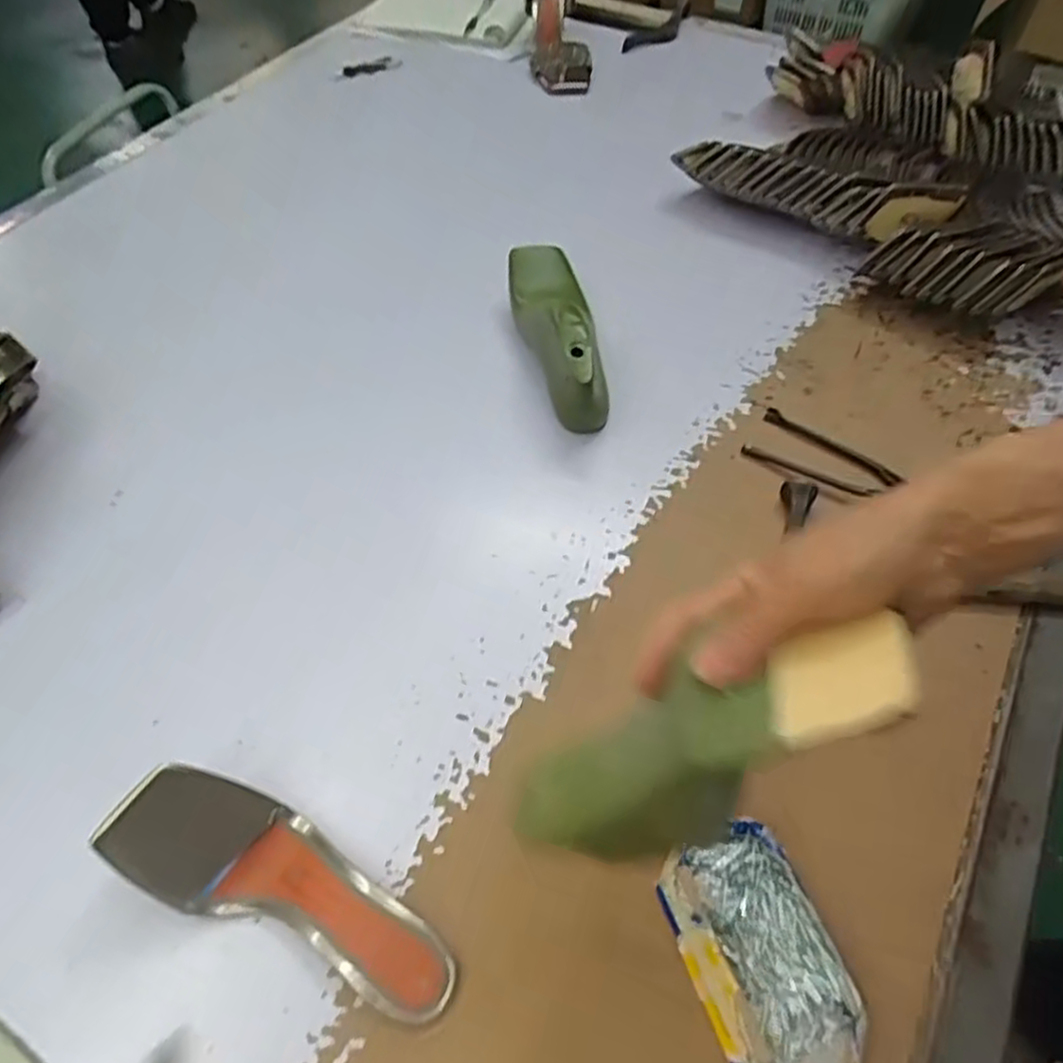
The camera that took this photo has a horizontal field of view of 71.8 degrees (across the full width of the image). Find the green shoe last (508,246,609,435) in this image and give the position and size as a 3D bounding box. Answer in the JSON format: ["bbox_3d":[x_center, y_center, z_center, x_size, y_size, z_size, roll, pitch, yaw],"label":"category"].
[{"bbox_3d":[0.025,-0.199,0.710,0.072,0.086,0.220,-6,54,-5],"label":"green shoe last"}]

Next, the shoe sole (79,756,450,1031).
[{"bbox_3d":[-0.140,0.208,0.433,0.210,0.061,0.074,18,56,13],"label":"shoe sole"}]

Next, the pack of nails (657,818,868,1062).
[{"bbox_3d":[0.131,0.246,0.432,0.082,0.045,0.136,-16,55,-11],"label":"pack of nails"}]

